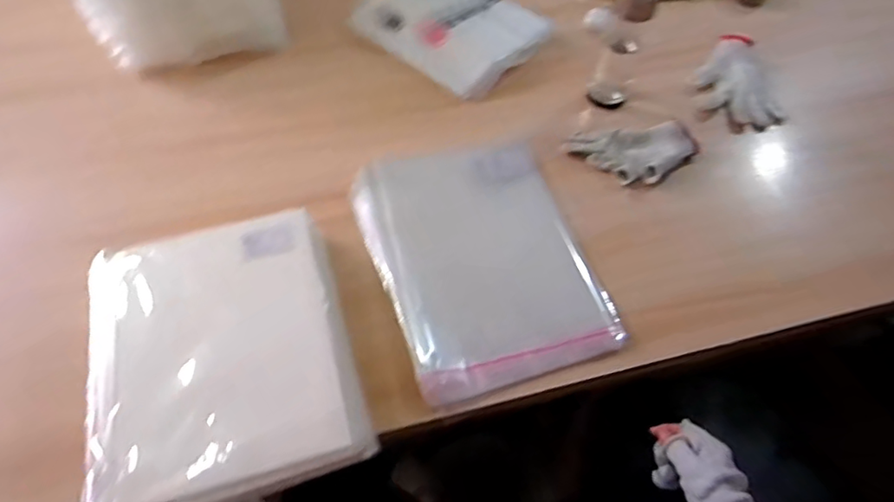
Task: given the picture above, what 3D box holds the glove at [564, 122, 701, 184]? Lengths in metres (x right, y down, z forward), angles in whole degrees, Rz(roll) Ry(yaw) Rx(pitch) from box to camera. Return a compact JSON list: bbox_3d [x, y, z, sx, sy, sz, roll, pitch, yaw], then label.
[{"bbox_3d":[0.269,-0.139,0.810,0.189,0.043,0.100,0,58,-1],"label":"glove"}]

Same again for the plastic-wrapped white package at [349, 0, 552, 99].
[{"bbox_3d":[-0.008,-0.400,0.972,0.332,0.034,0.227,36,62,21],"label":"plastic-wrapped white package"}]

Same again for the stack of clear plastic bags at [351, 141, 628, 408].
[{"bbox_3d":[0.040,0.003,0.722,0.259,0.017,0.345,-14,57,-11],"label":"stack of clear plastic bags"}]

